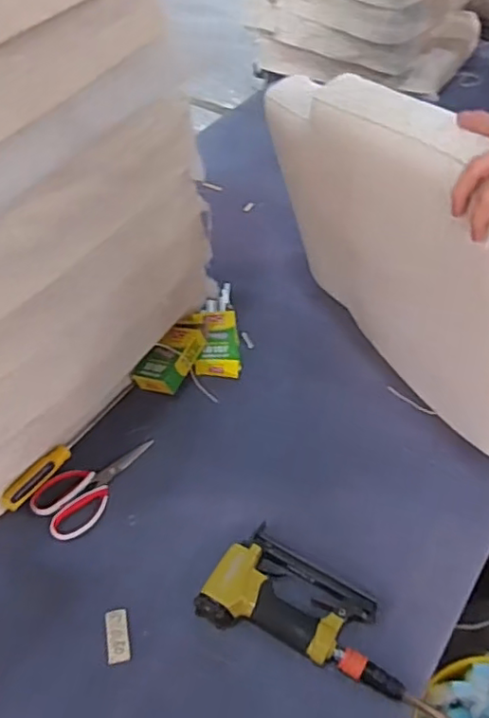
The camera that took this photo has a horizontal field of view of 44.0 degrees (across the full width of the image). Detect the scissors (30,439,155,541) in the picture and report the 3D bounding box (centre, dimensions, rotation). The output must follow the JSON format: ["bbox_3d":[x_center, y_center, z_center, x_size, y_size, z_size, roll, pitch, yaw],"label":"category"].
[{"bbox_3d":[-0.206,0.177,0.869,0.185,0.014,0.093,-34,58,-25],"label":"scissors"}]

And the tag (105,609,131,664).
[{"bbox_3d":[-0.155,0.337,0.738,0.026,0.008,0.059,-8,51,-7],"label":"tag"}]

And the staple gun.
[{"bbox_3d":[0.082,0.308,0.750,0.254,0.045,0.130,20,53,16],"label":"staple gun"}]

